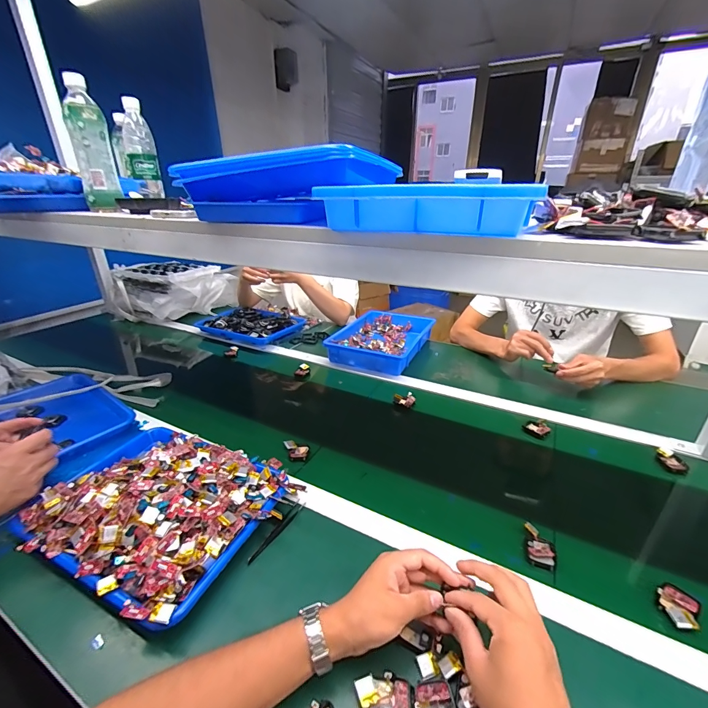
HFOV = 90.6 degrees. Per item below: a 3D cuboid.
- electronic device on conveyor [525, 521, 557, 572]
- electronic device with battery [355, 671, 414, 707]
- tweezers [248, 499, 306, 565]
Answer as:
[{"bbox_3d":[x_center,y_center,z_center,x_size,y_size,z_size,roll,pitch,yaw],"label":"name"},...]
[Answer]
[{"bbox_3d":[0.261,0.268,0.489,0.039,0.012,0.061,8,27,17],"label":"electronic device on conveyor"},{"bbox_3d":[0.030,0.337,0.343,0.054,0.018,0.036,1,26,2],"label":"electronic device with battery"},{"bbox_3d":[-0.111,0.261,0.521,0.016,0.012,0.116,12,29,25],"label":"tweezers"}]

